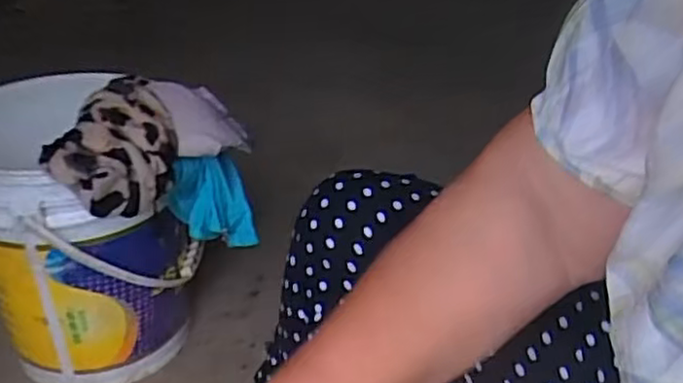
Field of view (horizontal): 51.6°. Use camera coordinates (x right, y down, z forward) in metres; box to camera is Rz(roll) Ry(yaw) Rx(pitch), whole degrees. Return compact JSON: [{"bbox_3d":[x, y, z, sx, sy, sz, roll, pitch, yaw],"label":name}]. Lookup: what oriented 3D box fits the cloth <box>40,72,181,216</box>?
[{"bbox_3d":[-0.261,-0.055,0.793,0.143,0.090,0.185,-10,32,-17],"label":"cloth"}]

